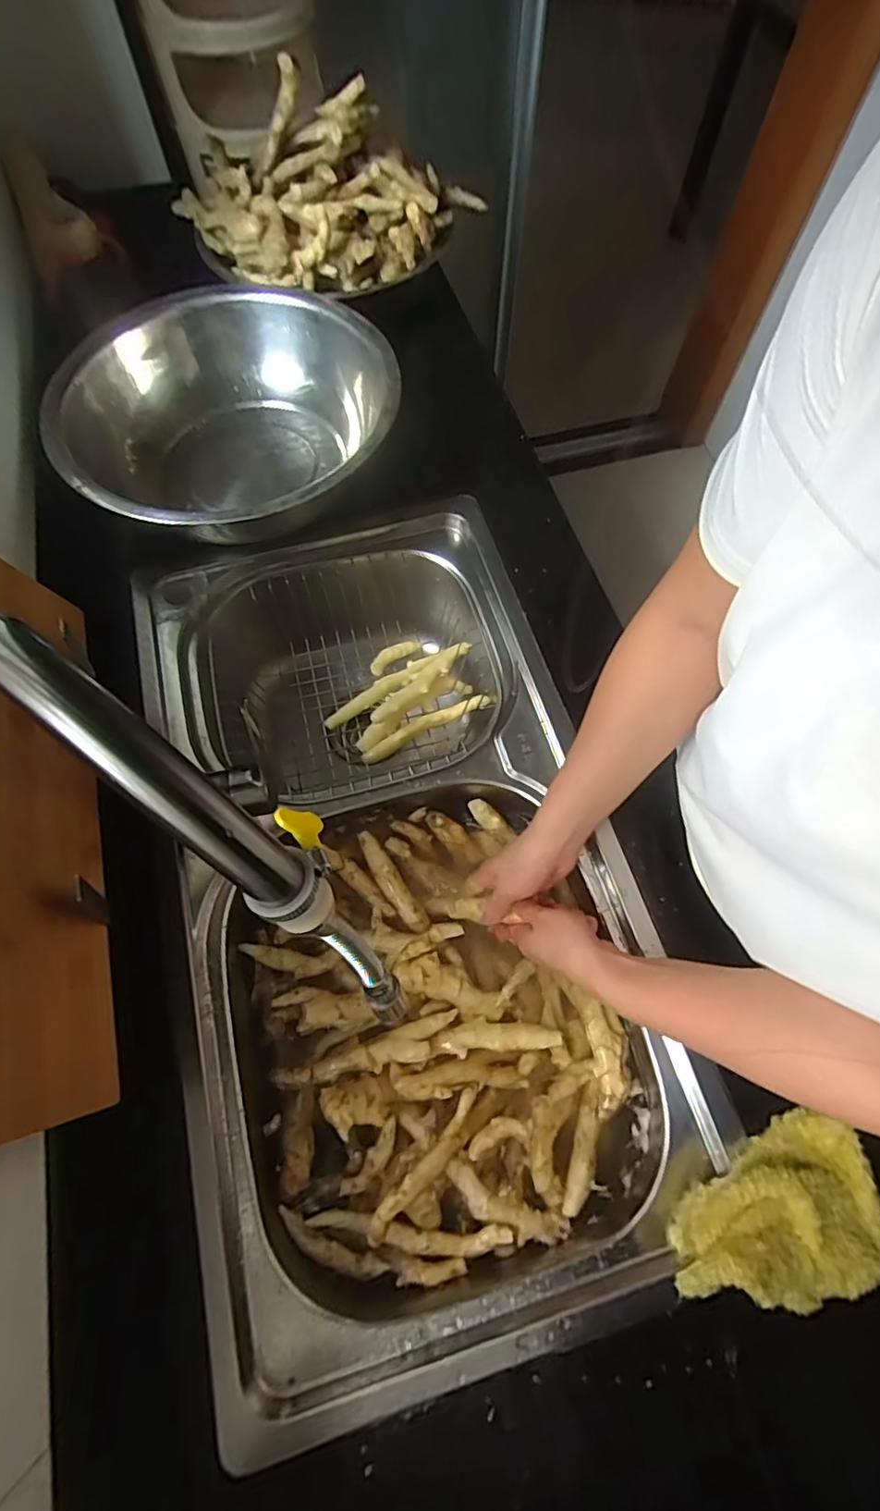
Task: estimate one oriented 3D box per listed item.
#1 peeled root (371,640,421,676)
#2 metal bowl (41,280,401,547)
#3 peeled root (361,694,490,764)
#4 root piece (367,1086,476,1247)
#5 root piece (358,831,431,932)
[{"bbox_3d":[-0.058,-0.127,0.731,0.067,0.016,0.020,-33,71,-13],"label":"peeled root"},{"bbox_3d":[-0.240,-0.387,0.680,0.362,0.117,0.390,0,67,0],"label":"metal bowl"},{"bbox_3d":[-0.018,-0.036,0.683,0.163,0.014,0.021,-26,69,-11],"label":"peeled root"},{"bbox_3d":[-0.009,0.329,0.469,0.020,0.023,0.128,41,56,16],"label":"root piece"},{"bbox_3d":[-0.049,0.124,0.567,0.021,0.018,0.109,-34,71,-13],"label":"root piece"}]

